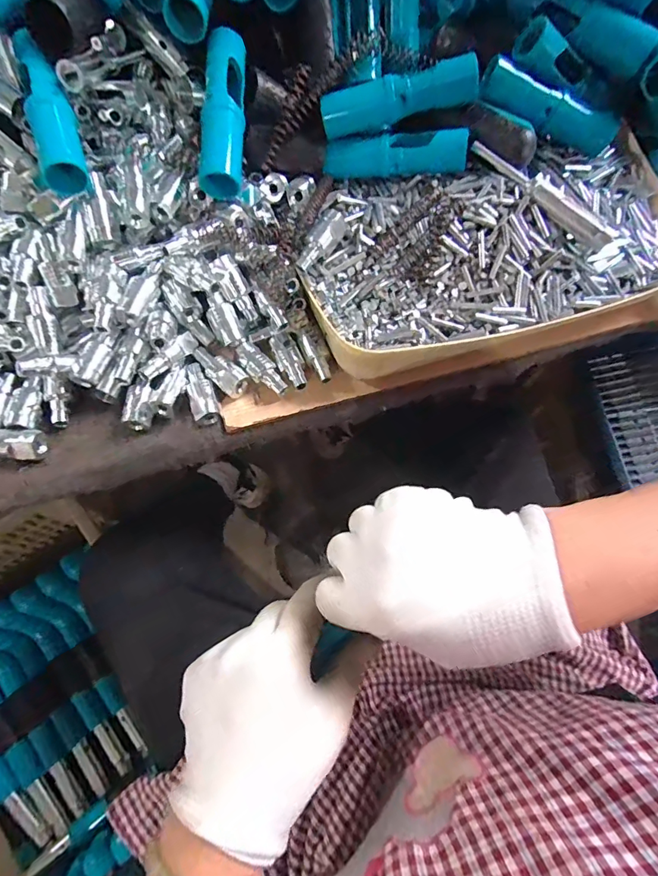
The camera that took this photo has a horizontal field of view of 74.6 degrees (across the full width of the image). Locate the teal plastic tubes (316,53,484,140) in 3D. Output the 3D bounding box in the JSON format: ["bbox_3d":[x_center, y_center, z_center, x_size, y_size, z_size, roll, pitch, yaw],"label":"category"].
[{"bbox_3d":[0.053,-0.262,0.334,0.118,0.023,0.024,-5,68,14],"label":"teal plastic tubes"}]

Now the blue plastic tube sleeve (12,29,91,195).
[{"bbox_3d":[-0.201,-0.235,0.313,0.028,0.027,0.120,-17,85,-10],"label":"blue plastic tube sleeve"}]

